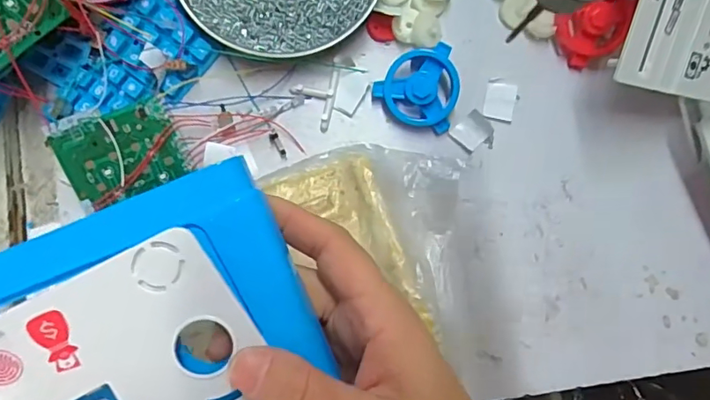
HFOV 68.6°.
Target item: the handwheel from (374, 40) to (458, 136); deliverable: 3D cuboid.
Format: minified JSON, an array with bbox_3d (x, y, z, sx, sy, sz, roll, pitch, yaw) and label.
[{"bbox_3d":[0.041,-0.075,0.340,0.053,0.017,0.051,13,83,-1],"label":"handwheel"}]

